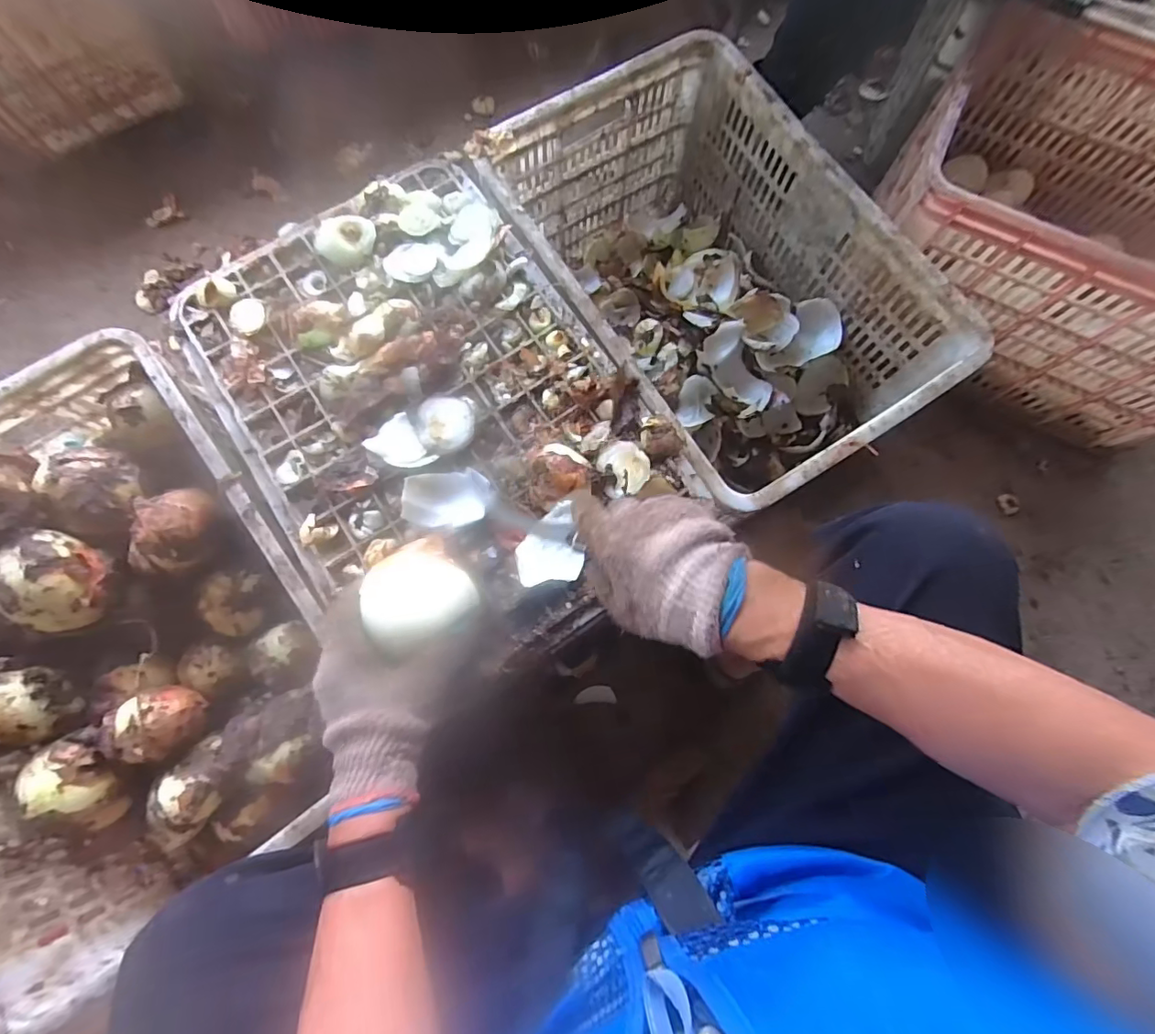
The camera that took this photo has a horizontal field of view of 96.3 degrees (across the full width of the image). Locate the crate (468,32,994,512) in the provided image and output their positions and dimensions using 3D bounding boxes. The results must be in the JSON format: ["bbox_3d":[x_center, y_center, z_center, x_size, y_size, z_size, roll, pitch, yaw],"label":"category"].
[{"bbox_3d":[0.161,-0.275,0.682,0.355,0.249,0.526,-30,78,-9],"label":"crate"}]

